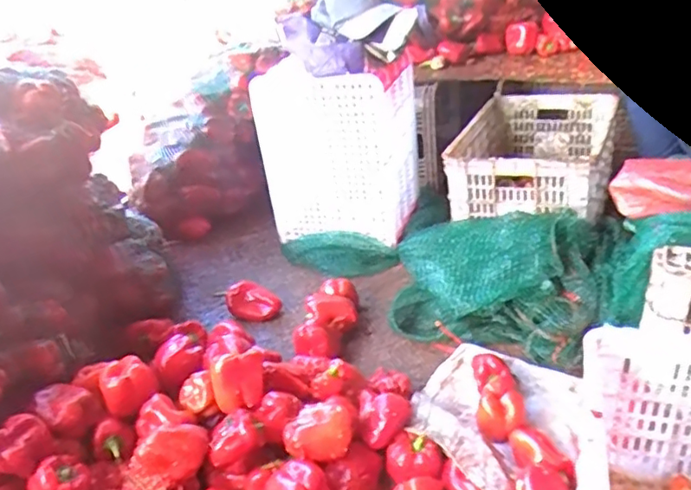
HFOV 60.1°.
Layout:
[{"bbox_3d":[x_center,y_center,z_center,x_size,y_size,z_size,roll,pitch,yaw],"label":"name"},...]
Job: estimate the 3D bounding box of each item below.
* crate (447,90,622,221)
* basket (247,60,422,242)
[{"bbox_3d":[0.529,-0.251,1.651,0.368,0.212,0.565,9,34,26],"label":"crate"},{"bbox_3d":[-0.024,-0.285,1.680,0.380,0.441,0.330,5,32,20],"label":"basket"}]

